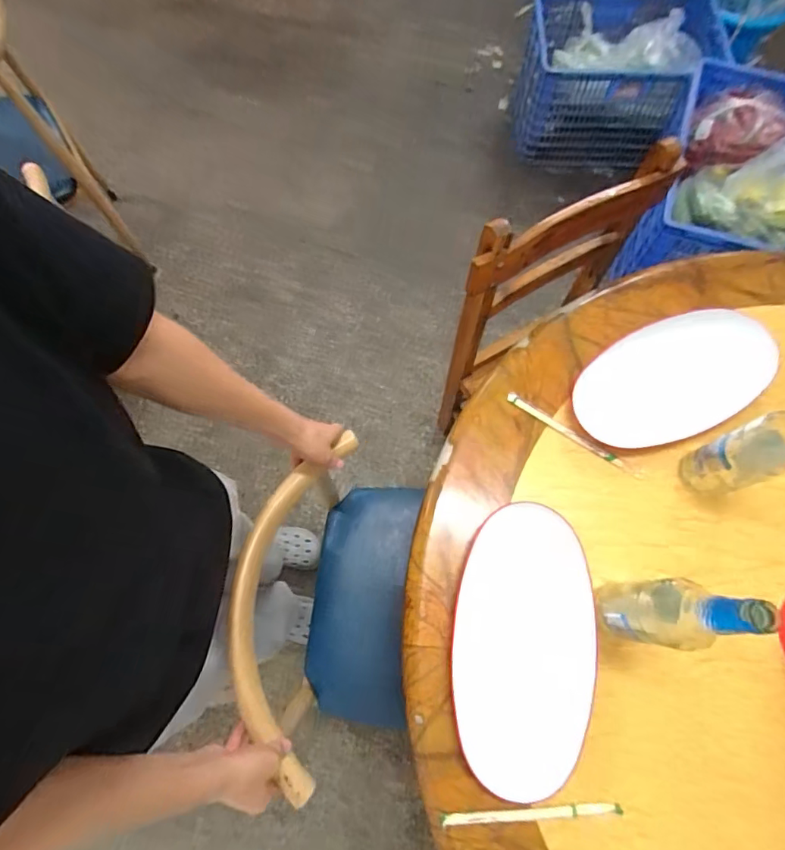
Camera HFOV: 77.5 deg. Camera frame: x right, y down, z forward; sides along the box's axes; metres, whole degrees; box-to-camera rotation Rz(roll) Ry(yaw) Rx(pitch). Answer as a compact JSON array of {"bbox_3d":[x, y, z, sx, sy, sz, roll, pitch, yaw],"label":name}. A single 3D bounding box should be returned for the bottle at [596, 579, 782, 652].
[{"bbox_3d":[0.295,0.204,0.528,0.065,0.287,0.065,8,71,3],"label":"bottle"}]

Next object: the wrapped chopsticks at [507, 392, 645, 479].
[{"bbox_3d":[0.274,0.016,0.743,0.224,0.008,0.017,34,76,11],"label":"wrapped chopsticks"}]

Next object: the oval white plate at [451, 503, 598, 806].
[{"bbox_3d":[0.175,0.281,0.643,0.182,0.033,0.342,7,72,3],"label":"oval white plate"}]

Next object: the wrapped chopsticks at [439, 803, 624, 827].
[{"bbox_3d":[0.168,0.469,0.588,0.216,0.012,0.016,-2,72,1],"label":"wrapped chopsticks"}]

